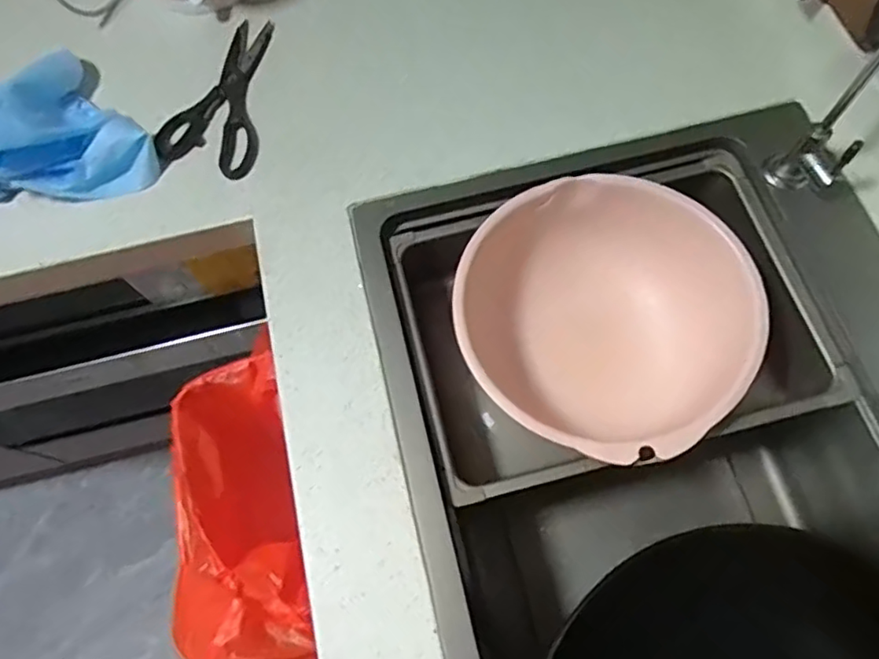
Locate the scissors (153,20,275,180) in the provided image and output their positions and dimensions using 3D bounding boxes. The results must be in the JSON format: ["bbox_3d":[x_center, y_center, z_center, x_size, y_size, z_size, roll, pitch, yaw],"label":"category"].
[{"bbox_3d":[-0.252,-0.258,0.683,0.110,0.018,0.221,-5,63,11],"label":"scissors"}]

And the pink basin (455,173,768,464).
[{"bbox_3d":[0.142,-0.001,0.565,0.242,0.104,0.256,-1,69,3],"label":"pink basin"}]

